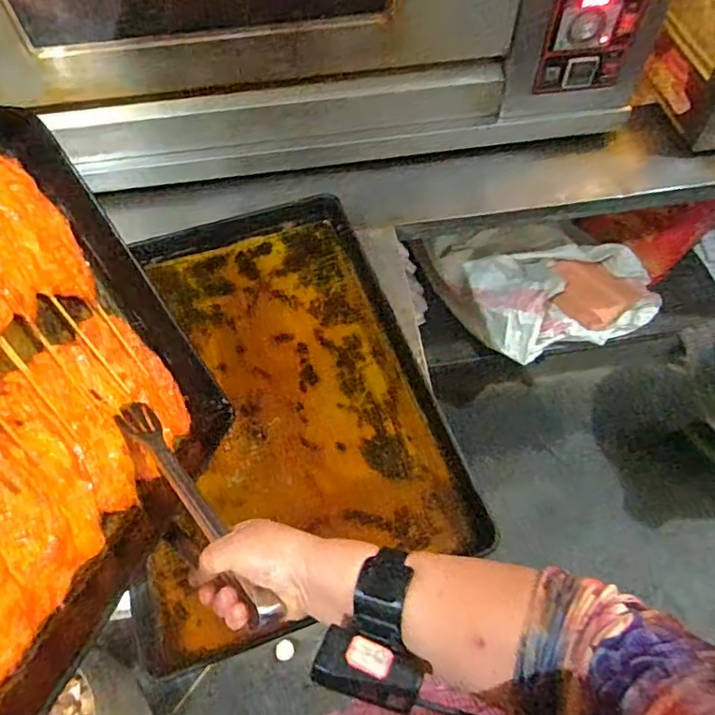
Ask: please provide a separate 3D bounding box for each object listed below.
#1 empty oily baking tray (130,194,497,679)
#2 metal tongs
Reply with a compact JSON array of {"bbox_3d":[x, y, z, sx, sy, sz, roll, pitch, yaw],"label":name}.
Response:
[{"bbox_3d":[-0.108,0.031,0.786,0.377,0.047,0.607,-18,59,-8],"label":"empty oily baking tray"},{"bbox_3d":[-0.157,0.125,0.501,0.040,0.035,0.279,-34,50,-17],"label":"metal tongs"}]

